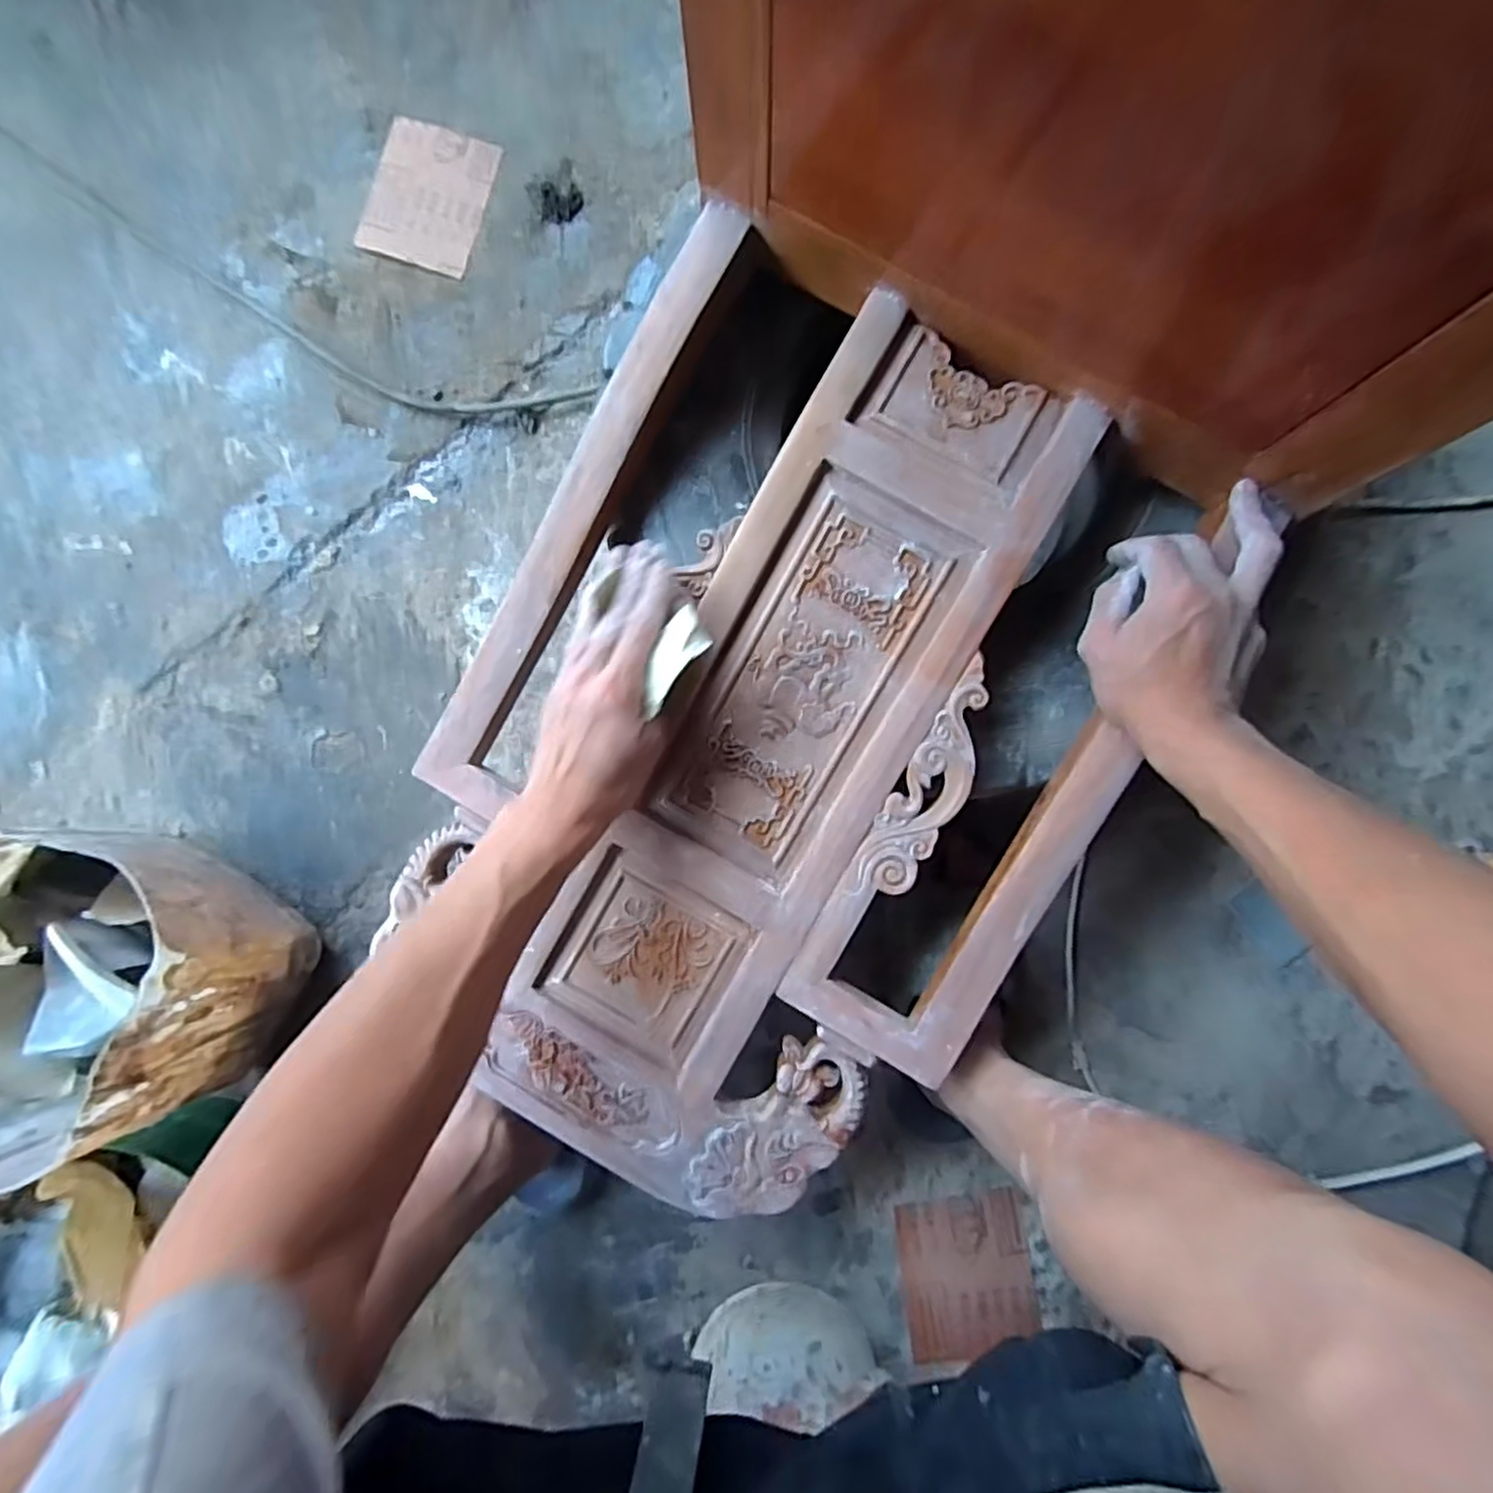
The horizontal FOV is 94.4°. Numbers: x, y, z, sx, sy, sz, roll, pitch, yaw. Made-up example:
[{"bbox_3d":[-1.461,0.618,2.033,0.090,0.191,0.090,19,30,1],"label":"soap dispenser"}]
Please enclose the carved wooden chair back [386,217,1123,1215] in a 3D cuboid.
[{"bbox_3d":[0.012,0.005,0.463,0.401,0.079,0.582,28,88,-3],"label":"carved wooden chair back"}]

